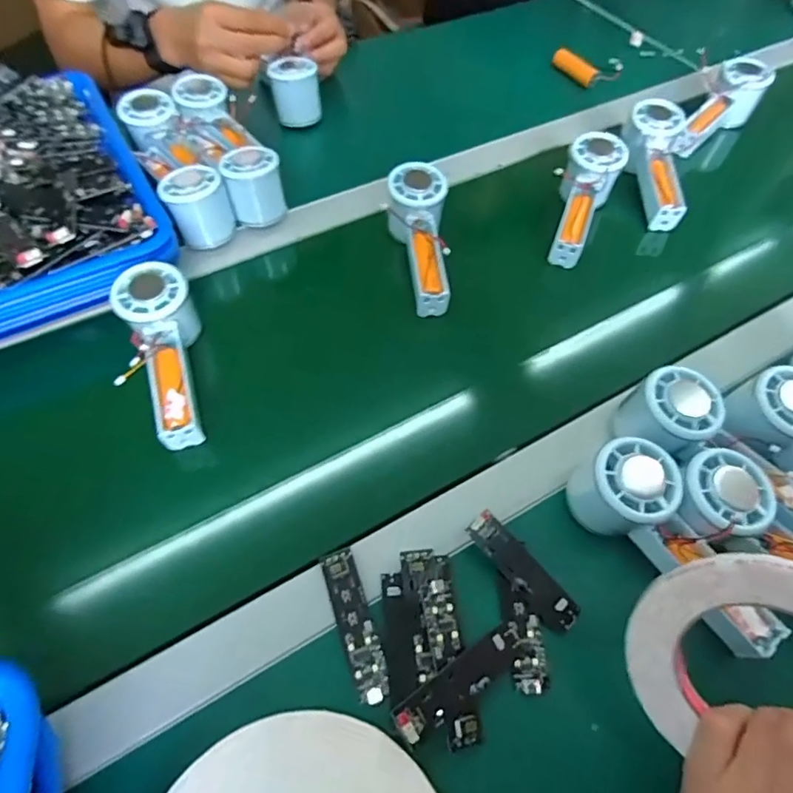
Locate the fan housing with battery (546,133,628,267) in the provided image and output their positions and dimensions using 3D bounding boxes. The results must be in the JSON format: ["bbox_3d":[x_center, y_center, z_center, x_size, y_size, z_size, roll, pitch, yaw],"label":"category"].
[{"bbox_3d":[0.195,-0.203,0.536,0.056,0.048,0.159,19,76,9],"label":"fan housing with battery"}]

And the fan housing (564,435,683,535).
[{"bbox_3d":[0.155,0.067,0.355,0.055,0.064,0.053,1,59,-2],"label":"fan housing"}]

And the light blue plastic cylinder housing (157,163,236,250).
[{"bbox_3d":[-0.194,-0.185,0.498,0.053,0.058,0.047,-22,62,-15],"label":"light blue plastic cylinder housing"}]

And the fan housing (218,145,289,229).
[{"bbox_3d":[-0.144,-0.216,0.521,0.053,0.059,0.050,-12,60,-10],"label":"fan housing"}]

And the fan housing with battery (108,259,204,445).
[{"bbox_3d":[-0.189,-0.032,0.417,0.057,0.045,0.154,-14,76,-11],"label":"fan housing with battery"}]

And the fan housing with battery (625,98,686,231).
[{"bbox_3d":[0.291,-0.256,0.562,0.058,0.045,0.150,0,80,-3],"label":"fan housing with battery"}]

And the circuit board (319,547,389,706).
[{"bbox_3d":[-0.027,0.146,0.331,0.022,0.013,0.093,-16,61,-12],"label":"circuit board"}]

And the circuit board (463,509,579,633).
[{"bbox_3d":[0.086,0.117,0.346,0.026,0.007,0.089,-39,81,-23],"label":"circuit board"}]

